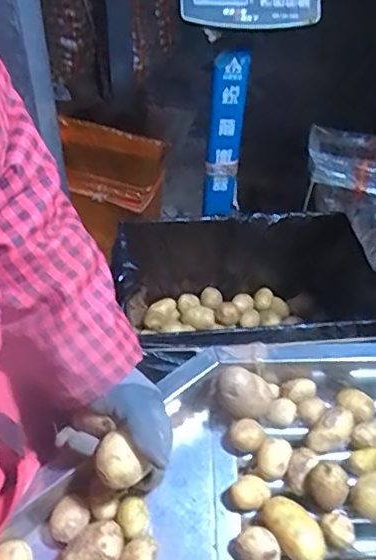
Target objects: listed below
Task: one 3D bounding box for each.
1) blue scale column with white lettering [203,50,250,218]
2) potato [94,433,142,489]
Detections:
[{"bbox_3d":[0.074,-0.290,1.158,0.071,0.368,0.034,15,49,12],"label":"blue scale column with white lettering"},{"bbox_3d":[-0.067,0.167,0.511,0.031,0.032,0.038,-30,52,-27],"label":"potato"}]

